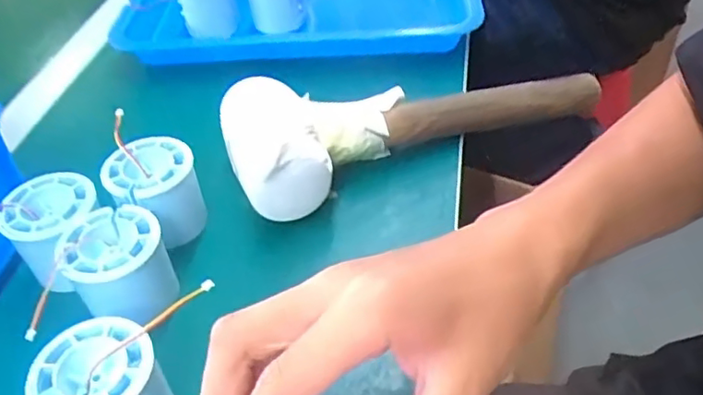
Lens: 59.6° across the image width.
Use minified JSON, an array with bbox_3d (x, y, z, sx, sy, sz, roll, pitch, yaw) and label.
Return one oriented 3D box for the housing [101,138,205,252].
[{"bbox_3d":[-0.124,-0.003,0.391,0.053,0.049,0.049,-3,44,3],"label":"housing"}]

